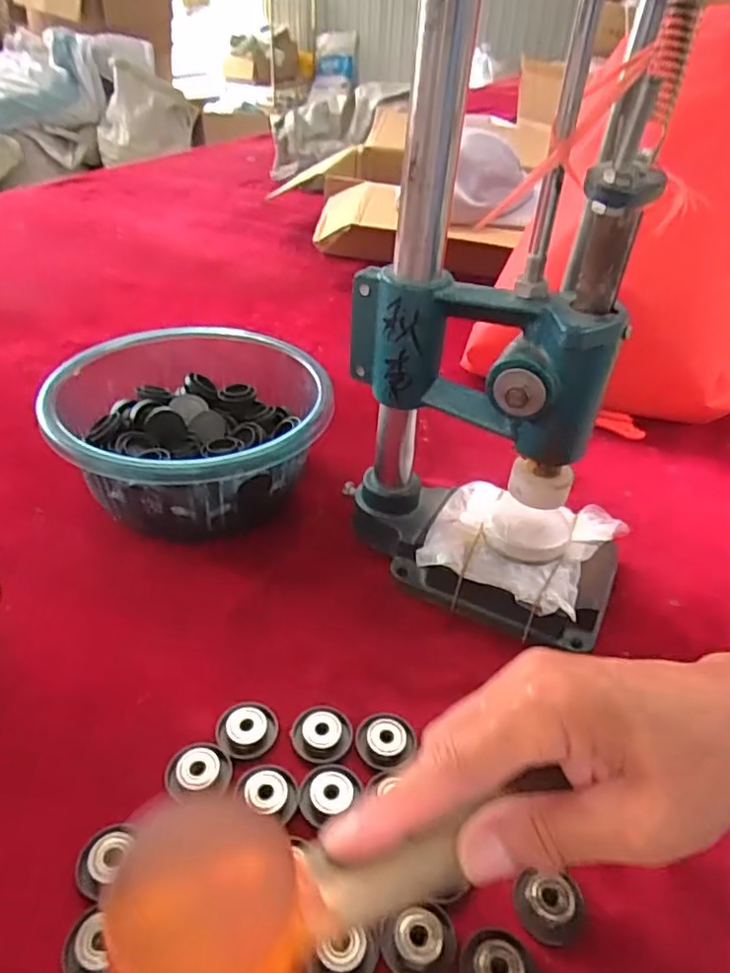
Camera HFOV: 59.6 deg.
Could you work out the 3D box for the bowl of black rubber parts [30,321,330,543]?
[{"bbox_3d":[-0.137,-0.041,0.514,0.203,0.088,0.204,2,38,-1],"label":"bowl of black rubber parts"}]

